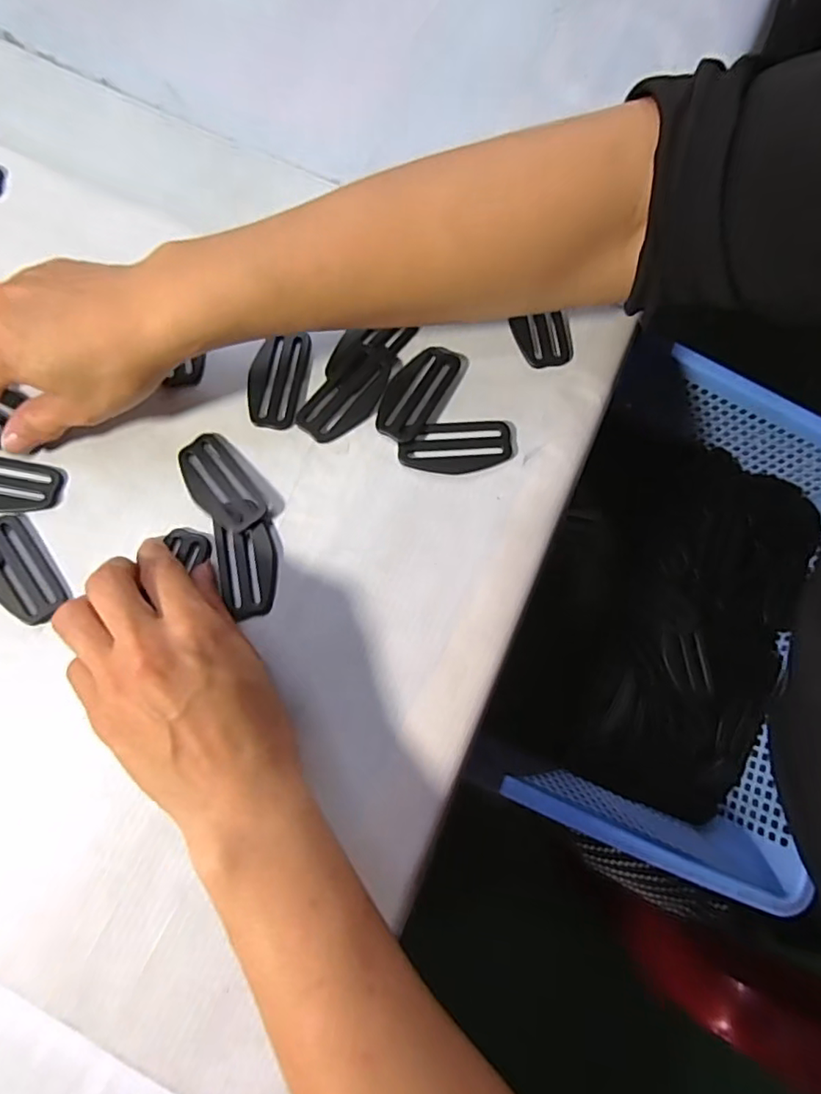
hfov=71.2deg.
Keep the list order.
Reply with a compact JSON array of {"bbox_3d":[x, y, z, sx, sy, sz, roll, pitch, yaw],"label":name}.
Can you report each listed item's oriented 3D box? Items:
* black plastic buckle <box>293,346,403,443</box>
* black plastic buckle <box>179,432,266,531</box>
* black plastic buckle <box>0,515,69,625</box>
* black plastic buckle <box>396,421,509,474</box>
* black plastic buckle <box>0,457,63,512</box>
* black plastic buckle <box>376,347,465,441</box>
[{"bbox_3d":[-0.032,-0.083,0.310,0.028,0.005,0.063,43,81,8],"label":"black plastic buckle"},{"bbox_3d":[-0.100,-0.034,0.301,0.028,0.006,0.058,-37,81,-8],"label":"black plastic buckle"},{"bbox_3d":[-0.201,0.013,0.292,0.032,0.004,0.059,-36,81,-7],"label":"black plastic buckle"},{"bbox_3d":[0.024,-0.053,0.304,0.060,0.004,0.029,-3,78,-1],"label":"black plastic buckle"},{"bbox_3d":[-0.216,-0.034,0.301,0.059,0.004,0.029,10,78,2],"label":"black plastic buckle"},{"bbox_3d":[0.004,-0.085,0.309,0.028,0.005,0.062,32,80,6],"label":"black plastic buckle"}]

